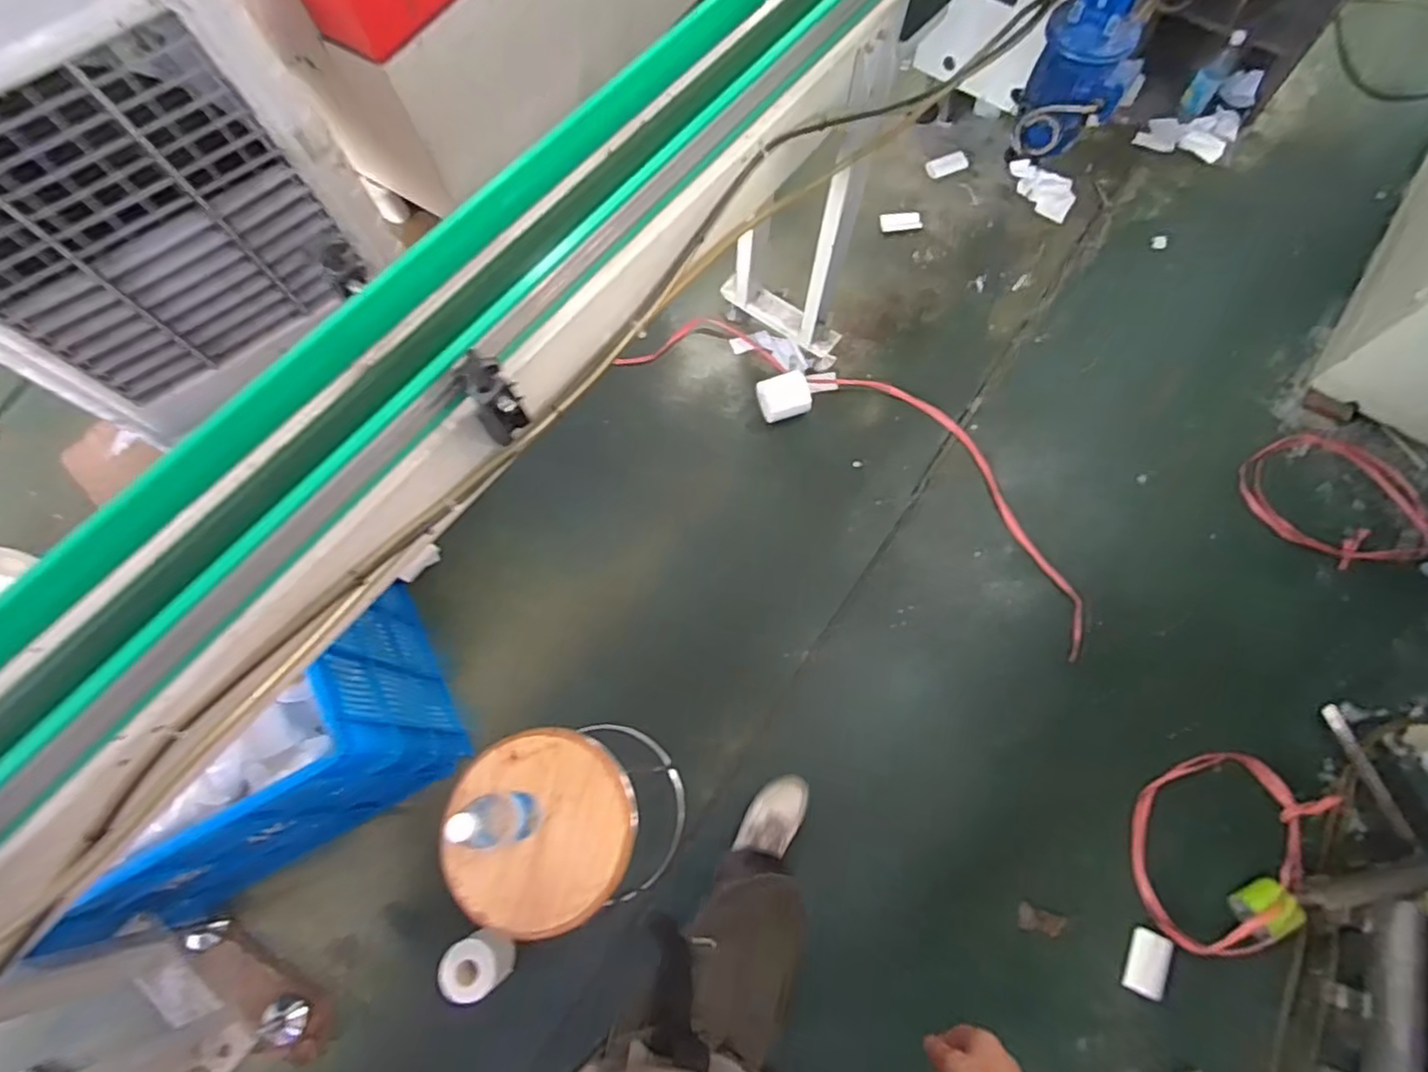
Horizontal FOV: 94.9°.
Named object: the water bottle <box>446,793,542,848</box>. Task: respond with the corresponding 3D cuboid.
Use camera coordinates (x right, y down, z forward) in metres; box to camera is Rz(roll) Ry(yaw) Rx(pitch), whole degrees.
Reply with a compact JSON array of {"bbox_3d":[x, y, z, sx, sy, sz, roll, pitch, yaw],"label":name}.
[{"bbox_3d":[-0.287,0.376,0.868,0.074,0.228,0.064,-14,72,-3],"label":"water bottle"}]

